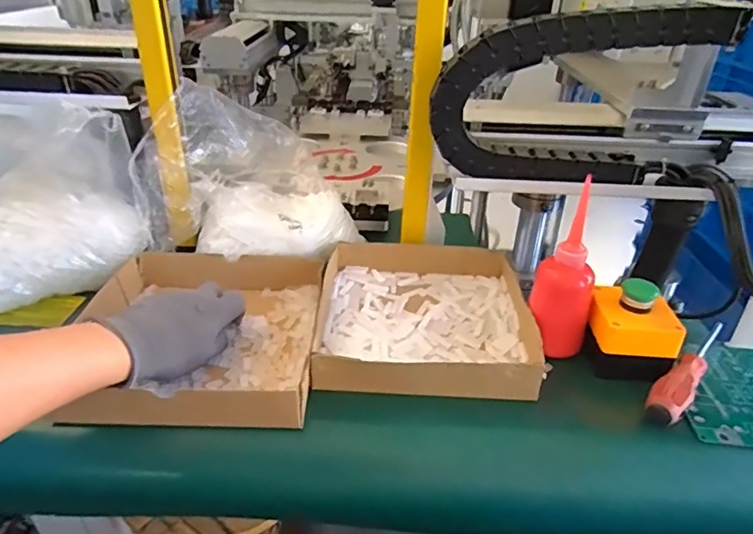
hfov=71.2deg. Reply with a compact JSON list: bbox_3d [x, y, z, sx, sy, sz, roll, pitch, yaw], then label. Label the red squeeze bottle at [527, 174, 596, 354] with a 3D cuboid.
[{"bbox_3d":[0.188,0.010,0.518,0.060,0.165,0.055,15,34,21],"label":"red squeeze bottle"}]

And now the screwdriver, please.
[{"bbox_3d":[0.309,0.099,0.520,0.031,0.039,0.189,26,39,34],"label":"screwdriver"}]

